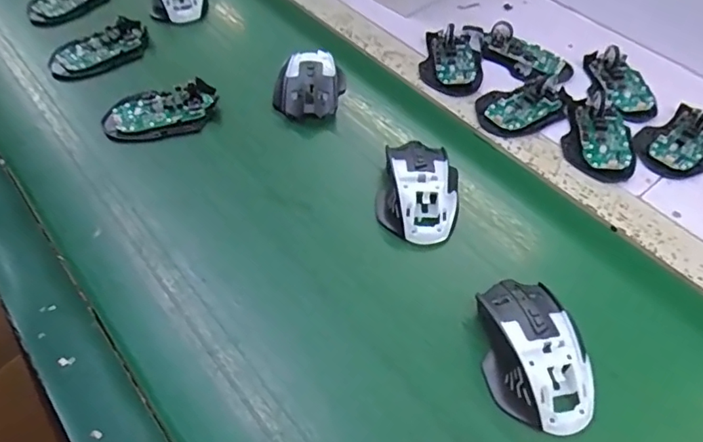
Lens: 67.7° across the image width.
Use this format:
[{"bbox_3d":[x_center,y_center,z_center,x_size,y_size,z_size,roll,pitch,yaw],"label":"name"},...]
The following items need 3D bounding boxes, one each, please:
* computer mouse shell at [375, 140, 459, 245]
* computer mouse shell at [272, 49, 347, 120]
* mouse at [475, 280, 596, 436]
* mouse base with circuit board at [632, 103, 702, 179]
[{"bbox_3d":[0.062,-0.034,0.486,0.071,0.036,0.108,4,52,2],"label":"computer mouse shell"},{"bbox_3d":[-0.044,-0.148,0.572,0.062,0.036,0.086,14,52,9],"label":"computer mouse shell"},{"bbox_3d":[0.132,0.096,0.388,0.065,0.040,0.113,-8,52,-8],"label":"mouse"},{"bbox_3d":[0.350,-0.088,0.549,0.109,0.022,0.072,-30,58,-23],"label":"mouse base with circuit board"}]

